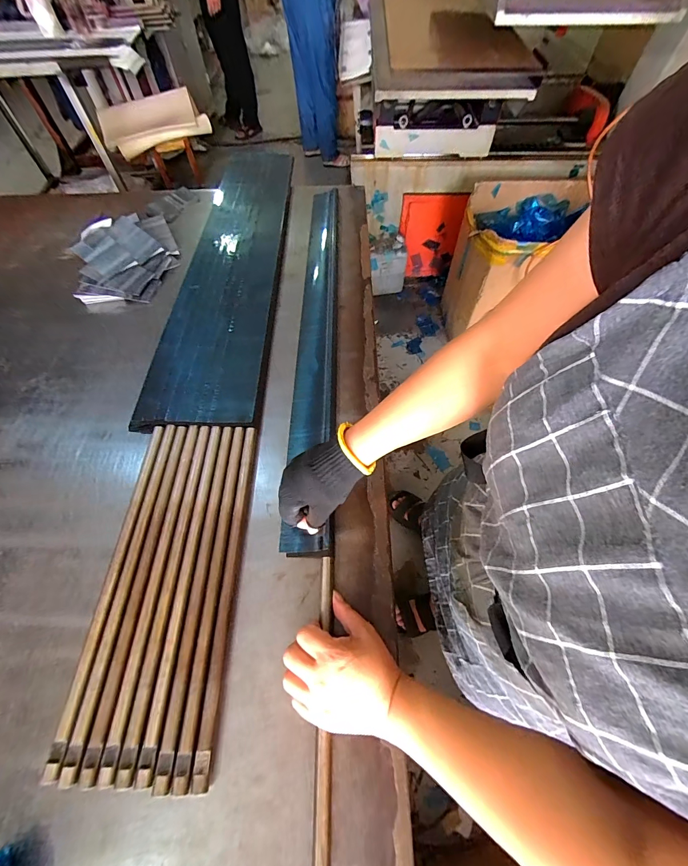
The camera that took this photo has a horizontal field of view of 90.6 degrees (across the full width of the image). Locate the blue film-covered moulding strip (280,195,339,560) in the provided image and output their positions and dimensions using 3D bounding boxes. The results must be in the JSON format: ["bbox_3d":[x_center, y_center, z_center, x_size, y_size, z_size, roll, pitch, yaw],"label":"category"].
[{"bbox_3d":[-0.047,-0.230,0.657,0.065,0.015,0.868,0,58,1],"label":"blue film-covered moulding strip"}]

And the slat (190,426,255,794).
[{"bbox_3d":[-0.140,0.167,0.421,0.017,0.014,0.389,-1,60,1],"label":"slat"}]

